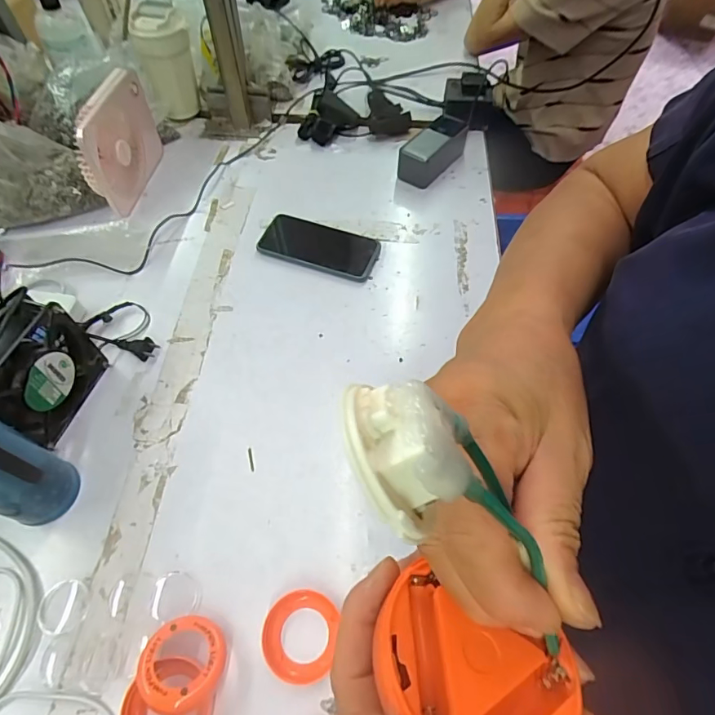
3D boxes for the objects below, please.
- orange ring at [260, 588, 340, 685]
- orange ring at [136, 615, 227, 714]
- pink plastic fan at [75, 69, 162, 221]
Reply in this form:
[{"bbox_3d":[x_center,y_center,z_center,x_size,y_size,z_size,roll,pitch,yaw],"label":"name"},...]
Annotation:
[{"bbox_3d":[-0.050,0.234,0.386,0.059,0.015,0.067,9,59,4],"label":"orange ring"},{"bbox_3d":[-0.139,0.243,0.365,0.063,0.017,0.065,3,41,-2],"label":"orange ring"},{"bbox_3d":[-0.331,-0.304,0.641,0.035,0.133,0.163,10,59,5],"label":"pink plastic fan"}]

